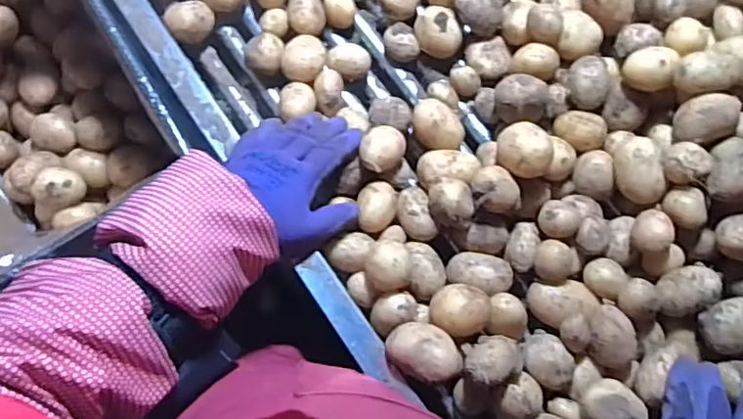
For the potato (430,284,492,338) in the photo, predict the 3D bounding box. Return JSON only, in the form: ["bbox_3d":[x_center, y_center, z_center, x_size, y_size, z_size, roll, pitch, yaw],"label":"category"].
[{"bbox_3d":[0.077,0.087,0.498,0.050,0.034,0.043,1,78,-1],"label":"potato"}]

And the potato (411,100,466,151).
[{"bbox_3d":[0.065,-0.080,0.570,0.048,0.044,0.048,0,78,-1],"label":"potato"}]

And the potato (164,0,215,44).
[{"bbox_3d":[-0.184,-0.191,0.599,0.047,0.046,0.040,-38,81,-9],"label":"potato"}]

